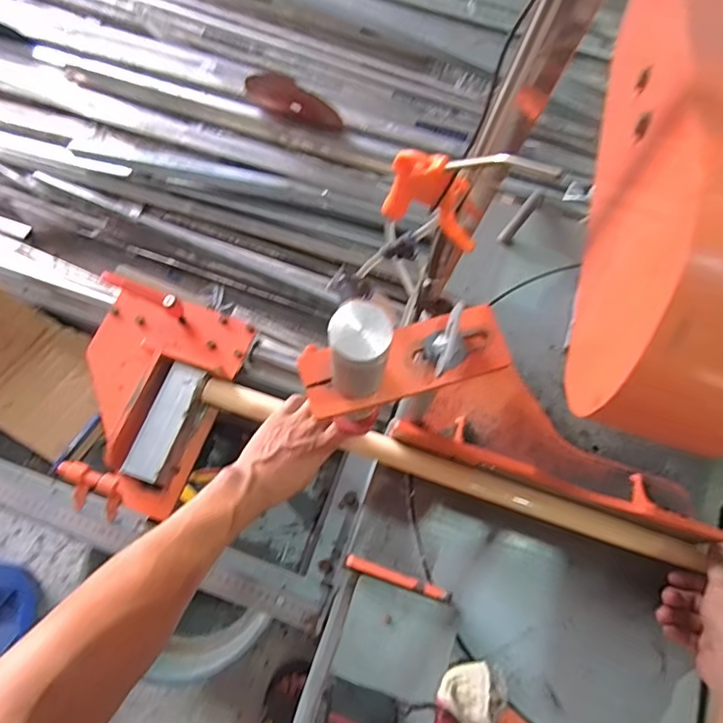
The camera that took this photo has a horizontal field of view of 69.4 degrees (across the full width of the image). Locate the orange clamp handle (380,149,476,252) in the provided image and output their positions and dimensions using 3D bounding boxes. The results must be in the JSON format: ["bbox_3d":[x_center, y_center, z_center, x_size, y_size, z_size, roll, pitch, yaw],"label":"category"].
[{"bbox_3d":[0.056,-0.127,0.410,0.081,0.102,0.029,22,70,7],"label":"orange clamp handle"}]

